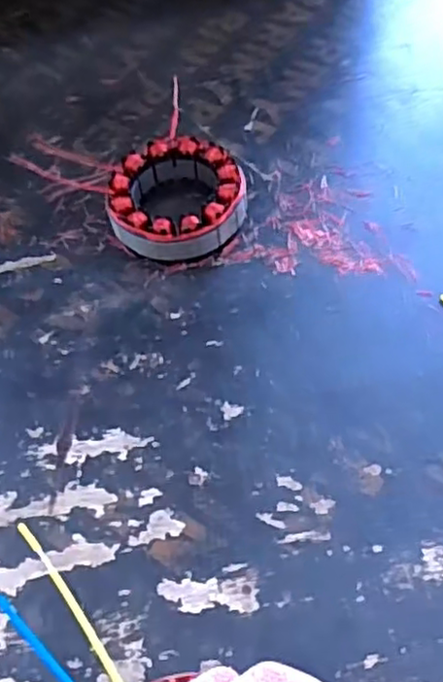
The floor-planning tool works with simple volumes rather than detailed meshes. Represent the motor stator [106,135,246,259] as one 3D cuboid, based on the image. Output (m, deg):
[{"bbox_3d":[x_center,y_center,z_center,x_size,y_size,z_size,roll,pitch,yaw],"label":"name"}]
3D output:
[{"bbox_3d":[-0.028,-0.090,0.438,0.085,0.030,0.090,-4,58,2],"label":"motor stator"}]

